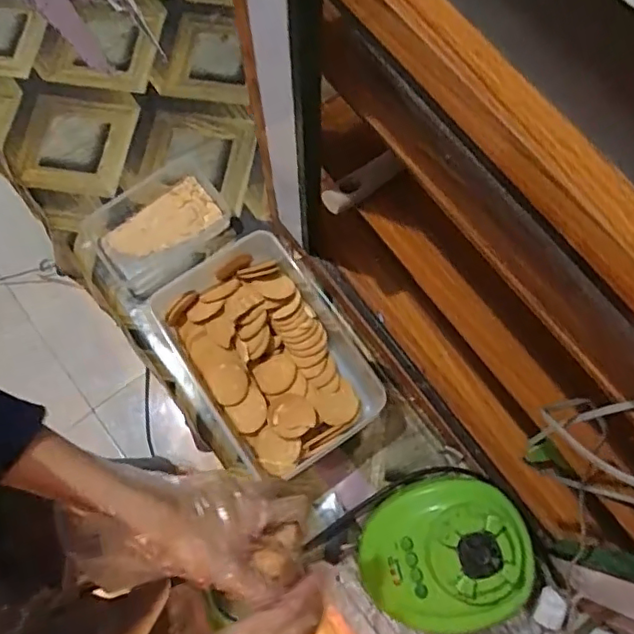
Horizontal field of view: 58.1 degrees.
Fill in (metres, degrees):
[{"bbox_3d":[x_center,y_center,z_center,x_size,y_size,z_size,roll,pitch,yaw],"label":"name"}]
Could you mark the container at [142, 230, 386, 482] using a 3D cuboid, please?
[{"bbox_3d":[-0.071,0.050,0.788,0.226,0.082,0.309,-36,77,-10],"label":"container"}]

